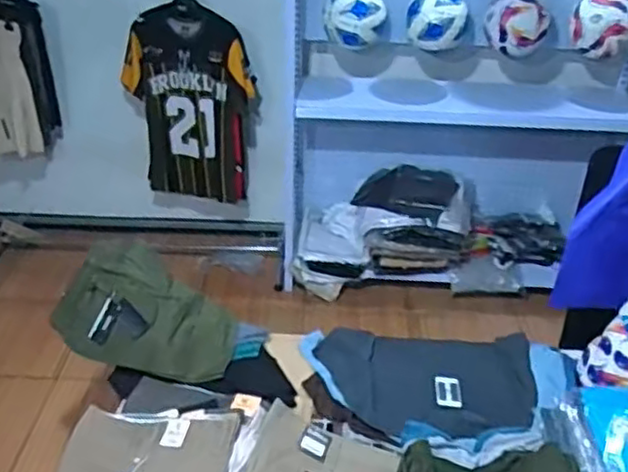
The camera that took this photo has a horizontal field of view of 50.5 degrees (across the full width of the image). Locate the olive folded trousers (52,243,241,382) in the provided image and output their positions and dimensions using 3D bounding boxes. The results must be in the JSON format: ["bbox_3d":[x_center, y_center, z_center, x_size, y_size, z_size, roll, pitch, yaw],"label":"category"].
[{"bbox_3d":[-0.374,0.187,1.541,0.397,0.074,0.259,24,70,-2],"label":"olive folded trousers"}]

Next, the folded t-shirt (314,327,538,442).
[{"bbox_3d":[0.254,0.319,1.488,0.472,0.069,0.273,2,32,1],"label":"folded t-shirt"}]

